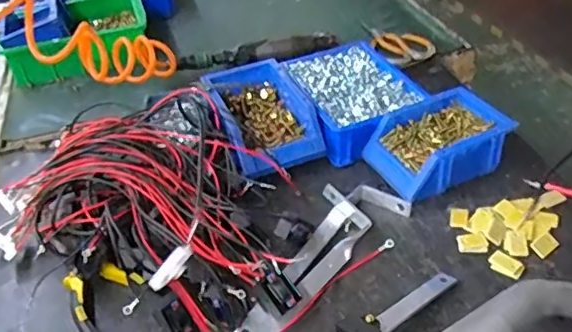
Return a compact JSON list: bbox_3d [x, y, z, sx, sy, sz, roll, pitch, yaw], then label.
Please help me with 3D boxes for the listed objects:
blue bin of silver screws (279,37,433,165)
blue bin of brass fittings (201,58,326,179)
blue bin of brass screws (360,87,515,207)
[{"bbox_3d":[0.092,-0.098,0.808,0.149,0.059,0.205,-16,40,-14],"label":"blue bin of silver screws"},{"bbox_3d":[-0.034,-0.060,0.770,0.125,0.078,0.184,-15,40,-13],"label":"blue bin of brass fittings"},{"bbox_3d":[0.188,-0.025,0.704,0.151,0.076,0.110,-17,41,-16],"label":"blue bin of brass screws"}]

